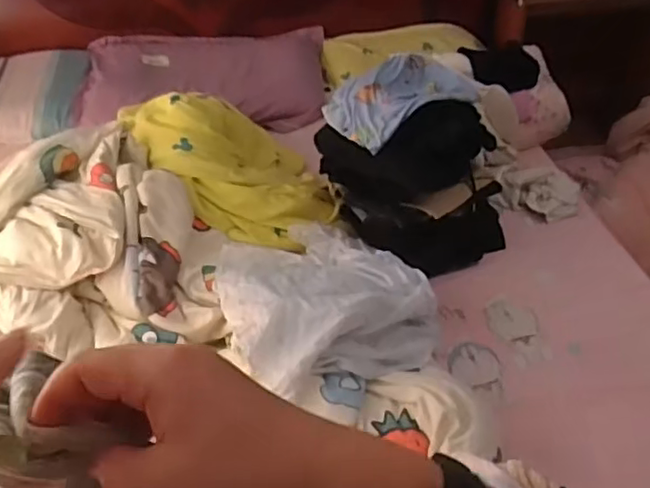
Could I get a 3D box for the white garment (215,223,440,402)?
[{"bbox_3d":[-0.001,0.080,1.093,0.342,0.124,0.366,-1,41,1],"label":"white garment"}]

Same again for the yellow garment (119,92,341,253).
[{"bbox_3d":[-0.190,-0.174,1.342,0.348,0.167,0.443,-18,43,-18],"label":"yellow garment"}]

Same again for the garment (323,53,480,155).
[{"bbox_3d":[0.143,-0.275,1.171,0.256,0.072,0.164,-25,46,-25],"label":"garment"}]

